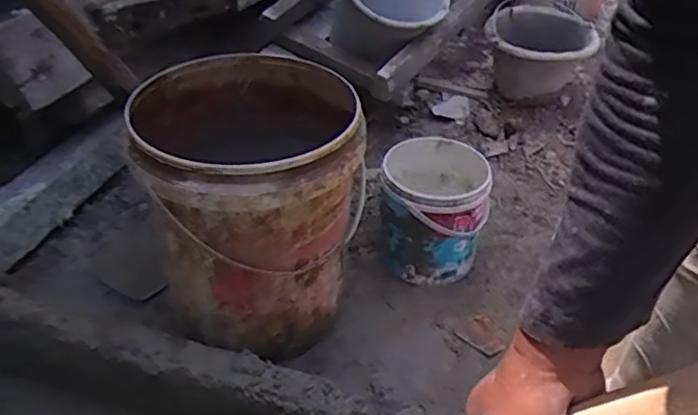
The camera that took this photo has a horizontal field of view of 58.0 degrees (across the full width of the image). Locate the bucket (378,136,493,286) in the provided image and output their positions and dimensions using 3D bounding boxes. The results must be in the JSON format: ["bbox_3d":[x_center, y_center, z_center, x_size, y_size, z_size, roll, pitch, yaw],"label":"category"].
[{"bbox_3d":[0.143,0.006,1.089,0.175,0.181,0.201,4,37,8],"label":"bucket"}]

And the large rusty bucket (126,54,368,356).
[{"bbox_3d":[-0.132,-0.015,0.910,0.299,0.292,0.311,-6,37,-5],"label":"large rusty bucket"}]

